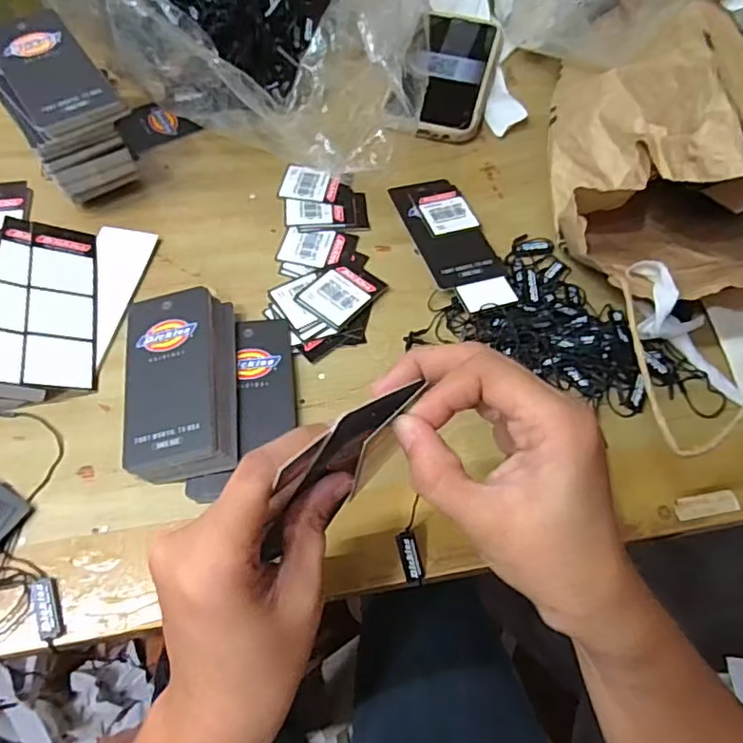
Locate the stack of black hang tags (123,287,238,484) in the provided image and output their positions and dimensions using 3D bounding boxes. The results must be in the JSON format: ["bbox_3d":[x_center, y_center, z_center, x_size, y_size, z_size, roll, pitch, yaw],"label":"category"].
[{"bbox_3d":[-0.109,0.006,0.330,0.062,0.019,0.117,-6,61,-7],"label":"stack of black hang tags"}]

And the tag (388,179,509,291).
[{"bbox_3d":[0.053,-0.100,0.408,0.053,0.005,0.105,-14,57,-12],"label":"tag"}]

